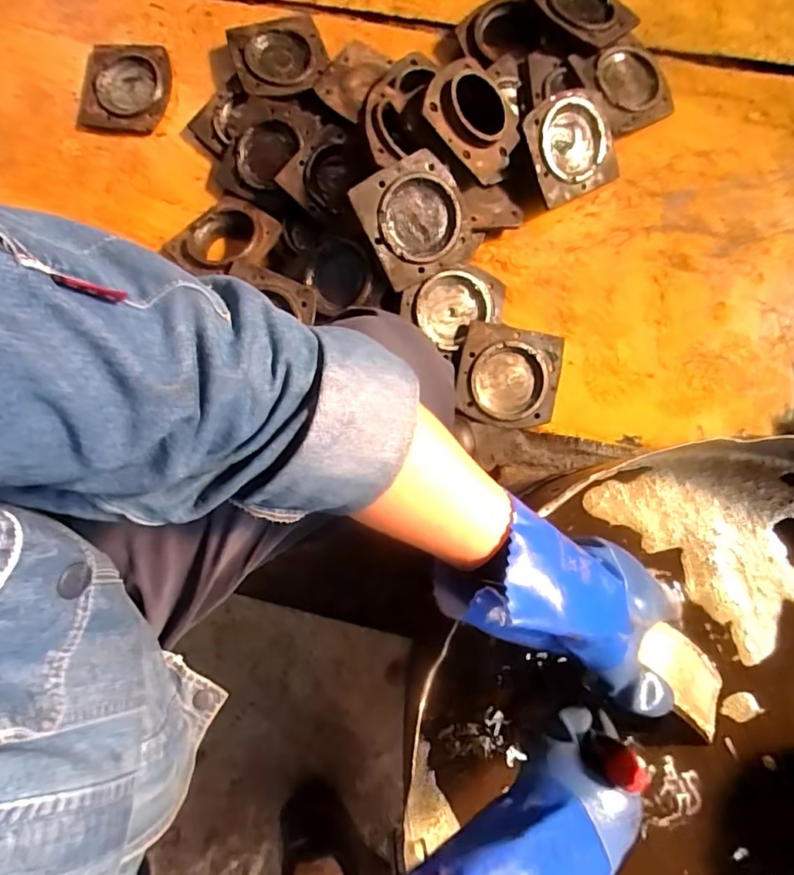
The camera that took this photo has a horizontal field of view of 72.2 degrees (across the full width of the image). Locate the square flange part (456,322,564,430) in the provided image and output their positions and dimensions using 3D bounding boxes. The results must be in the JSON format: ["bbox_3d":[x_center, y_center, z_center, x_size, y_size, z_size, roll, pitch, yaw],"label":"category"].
[{"bbox_3d":[0.170,-0.092,0.824,0.151,0.021,0.147,10,93,-9],"label":"square flange part"}]

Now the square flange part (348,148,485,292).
[{"bbox_3d":[0.033,-0.317,0.798,0.157,0.026,0.165,-32,106,-6],"label":"square flange part"}]

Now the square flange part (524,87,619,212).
[{"bbox_3d":[0.281,-0.473,0.885,0.161,0.020,0.157,-25,100,-14],"label":"square flange part"}]

